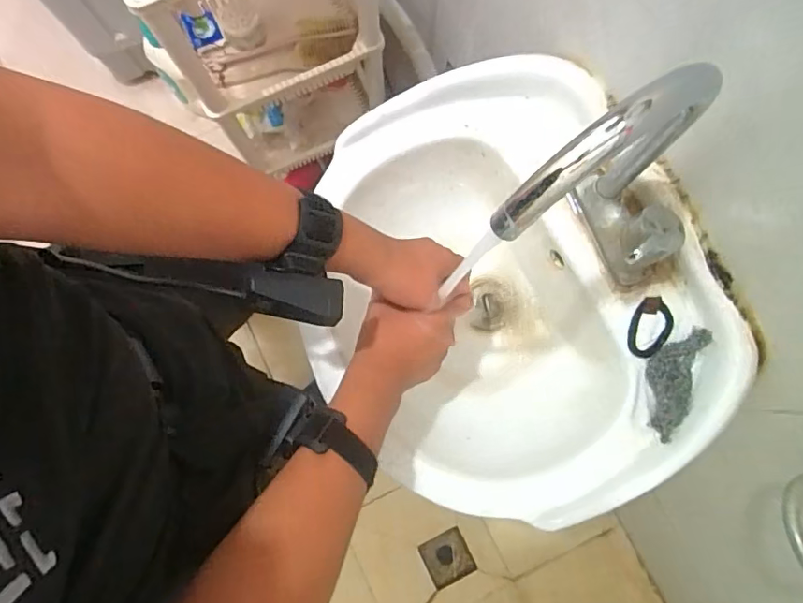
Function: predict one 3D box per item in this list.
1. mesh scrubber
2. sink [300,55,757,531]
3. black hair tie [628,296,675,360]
[{"bbox_3d":[0.266,0.076,0.513,0.048,0.030,0.114,18,80,3],"label":"mesh scrubber"},{"bbox_3d":[0.093,0.002,0.592,0.371,0.165,0.450,-26,81,-4],"label":"sink"},{"bbox_3d":[0.254,0.026,0.535,0.040,0.009,0.062,32,81,5],"label":"black hair tie"}]

